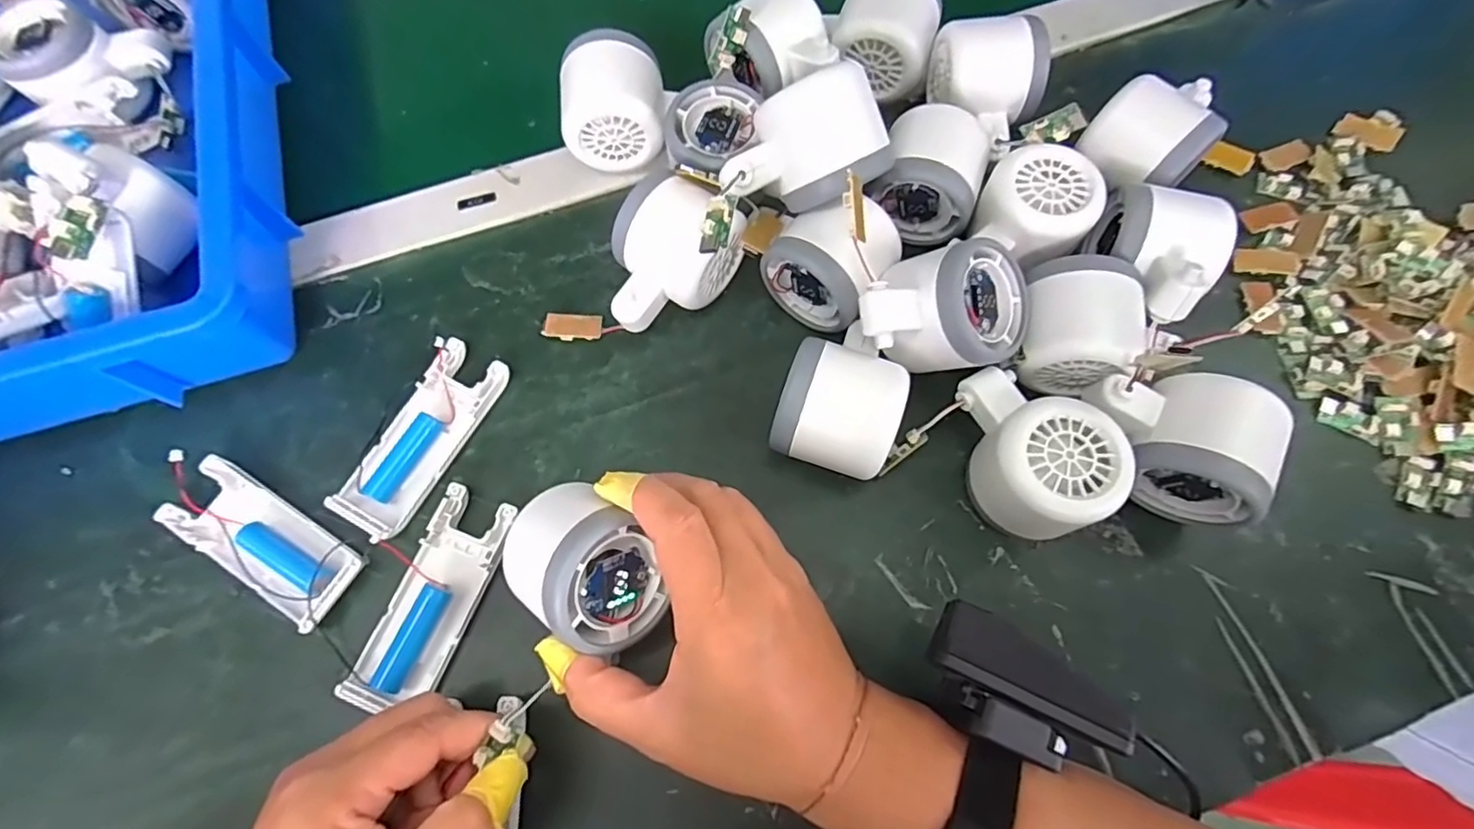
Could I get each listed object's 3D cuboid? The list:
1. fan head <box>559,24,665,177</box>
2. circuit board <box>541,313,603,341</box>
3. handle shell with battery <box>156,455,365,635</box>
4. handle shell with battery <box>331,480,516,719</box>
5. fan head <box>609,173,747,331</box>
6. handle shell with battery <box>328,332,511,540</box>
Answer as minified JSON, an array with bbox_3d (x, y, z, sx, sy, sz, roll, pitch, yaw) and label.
[{"bbox_3d":[-0.073,-0.182,0.370,0.059,0.061,0.055,-6,71,-2],"label":"fan head"},{"bbox_3d":[-0.093,-0.050,0.352,0.033,0.004,0.016,-1,70,-12],"label":"circuit board"},{"bbox_3d":[-0.236,0.064,0.308,0.101,0.014,0.042,29,74,10],"label":"handle shell with battery"},{"bbox_3d":[-0.147,0.088,0.300,0.039,0.013,0.103,18,72,7],"label":"handle shell with battery"},{"bbox_3d":[-0.038,-0.082,0.336,0.051,0.057,0.078,37,76,14],"label":"fan head"},{"bbox_3d":[-0.166,0.012,0.327,0.039,0.015,0.105,27,73,9],"label":"handle shell with battery"}]

